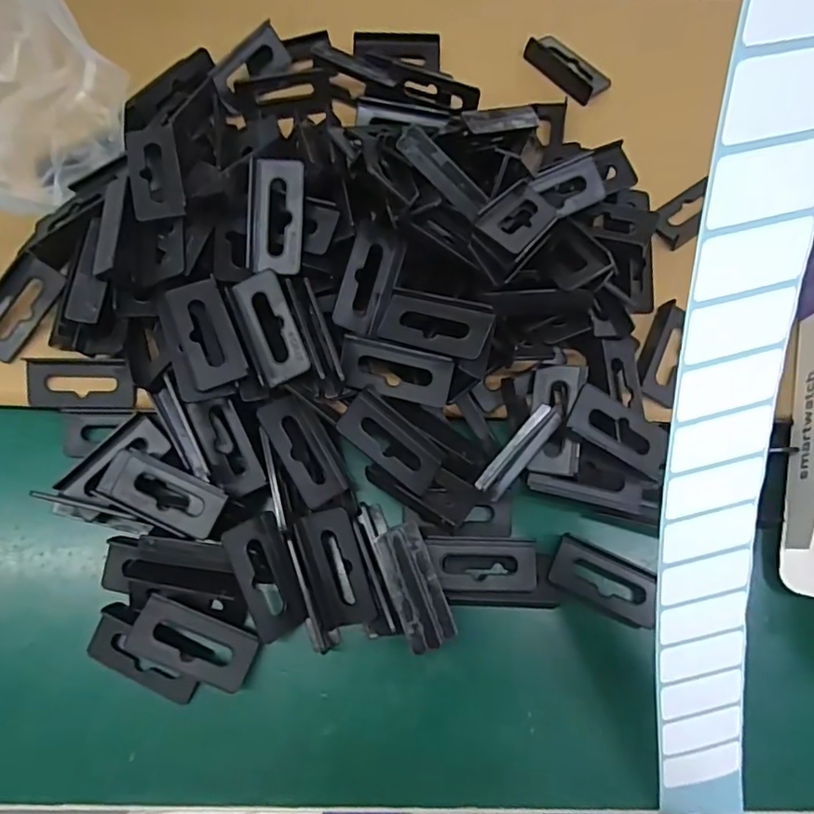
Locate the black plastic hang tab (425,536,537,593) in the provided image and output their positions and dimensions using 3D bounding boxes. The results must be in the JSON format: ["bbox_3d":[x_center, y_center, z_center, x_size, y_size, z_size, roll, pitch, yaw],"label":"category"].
[{"bbox_3d":[0.032,0.067,0.235,0.046,0.007,0.022,2,73,0],"label":"black plastic hang tab"}]

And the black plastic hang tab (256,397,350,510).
[{"bbox_3d":[-0.044,0.019,0.234,0.024,0.005,0.046,-28,90,-40],"label":"black plastic hang tab"}]

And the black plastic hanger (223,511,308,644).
[{"bbox_3d":[-0.055,0.068,0.222,0.023,0.006,0.047,-22,91,-42],"label":"black plastic hanger"}]

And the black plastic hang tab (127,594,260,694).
[{"bbox_3d":[-0.085,0.094,0.220,0.048,0.005,0.022,25,49,-4],"label":"black plastic hang tab"}]

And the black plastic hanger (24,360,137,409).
[{"bbox_3d":[-0.146,-0.011,0.247,0.047,0.004,0.021,0,73,-1],"label":"black plastic hanger"}]

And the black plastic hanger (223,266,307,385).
[{"bbox_3d":[-0.058,-0.033,0.233,0.023,0.011,0.046,-20,74,-7],"label":"black plastic hanger"}]

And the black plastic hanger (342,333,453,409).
[{"bbox_3d":[-0.005,-0.015,0.231,0.047,0.004,0.022,14,106,10],"label":"black plastic hanger"}]

